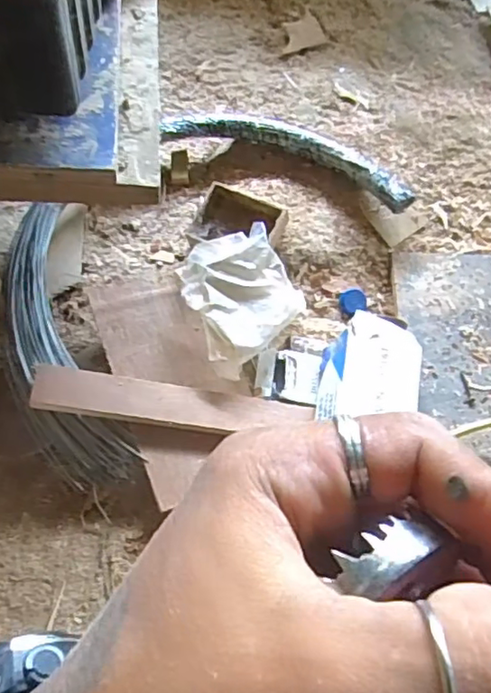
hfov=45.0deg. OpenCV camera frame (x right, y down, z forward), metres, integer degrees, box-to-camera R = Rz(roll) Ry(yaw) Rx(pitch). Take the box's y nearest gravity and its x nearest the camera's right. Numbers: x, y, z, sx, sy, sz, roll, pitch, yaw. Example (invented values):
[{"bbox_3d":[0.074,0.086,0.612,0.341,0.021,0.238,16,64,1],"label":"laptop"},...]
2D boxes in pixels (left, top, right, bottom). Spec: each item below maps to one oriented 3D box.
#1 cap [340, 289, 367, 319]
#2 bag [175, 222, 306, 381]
[{"bbox_3d":[0.128,-0.052,0.704,0.031,0.015,0.031,-25,78,11],"label":"cap"},{"bbox_3d":[-0.014,-0.058,0.643,0.140,0.063,0.149,-37,72,-17],"label":"bag"}]

